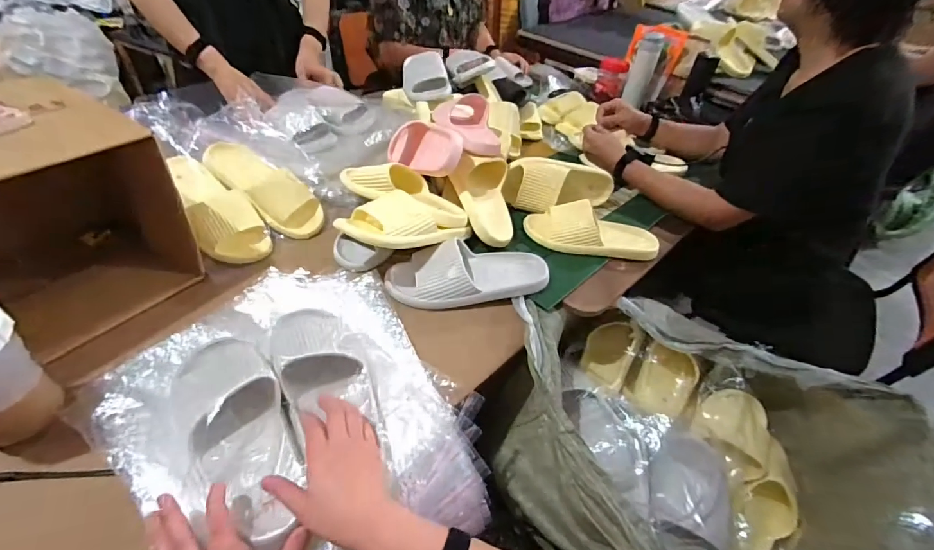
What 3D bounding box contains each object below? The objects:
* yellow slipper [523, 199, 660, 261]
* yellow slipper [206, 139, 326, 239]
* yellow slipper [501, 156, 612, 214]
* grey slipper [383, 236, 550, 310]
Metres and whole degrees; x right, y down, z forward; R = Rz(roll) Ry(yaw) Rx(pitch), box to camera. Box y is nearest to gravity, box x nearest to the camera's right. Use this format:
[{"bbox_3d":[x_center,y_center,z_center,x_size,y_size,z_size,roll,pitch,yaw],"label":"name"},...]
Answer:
[{"bbox_3d":[0.249,-0.097,0.831,0.263,0.067,0.101,5,43,-1],"label":"yellow slipper"},{"bbox_3d":[-0.386,-0.177,0.808,0.264,0.072,0.116,36,49,8],"label":"yellow slipper"},{"bbox_3d":[0.198,-0.183,0.902,0.244,0.099,0.087,-3,42,-27],"label":"yellow slipper"},{"bbox_3d":[0.003,-0.003,0.713,0.270,0.061,0.114,-2,43,-7],"label":"grey slipper"}]

